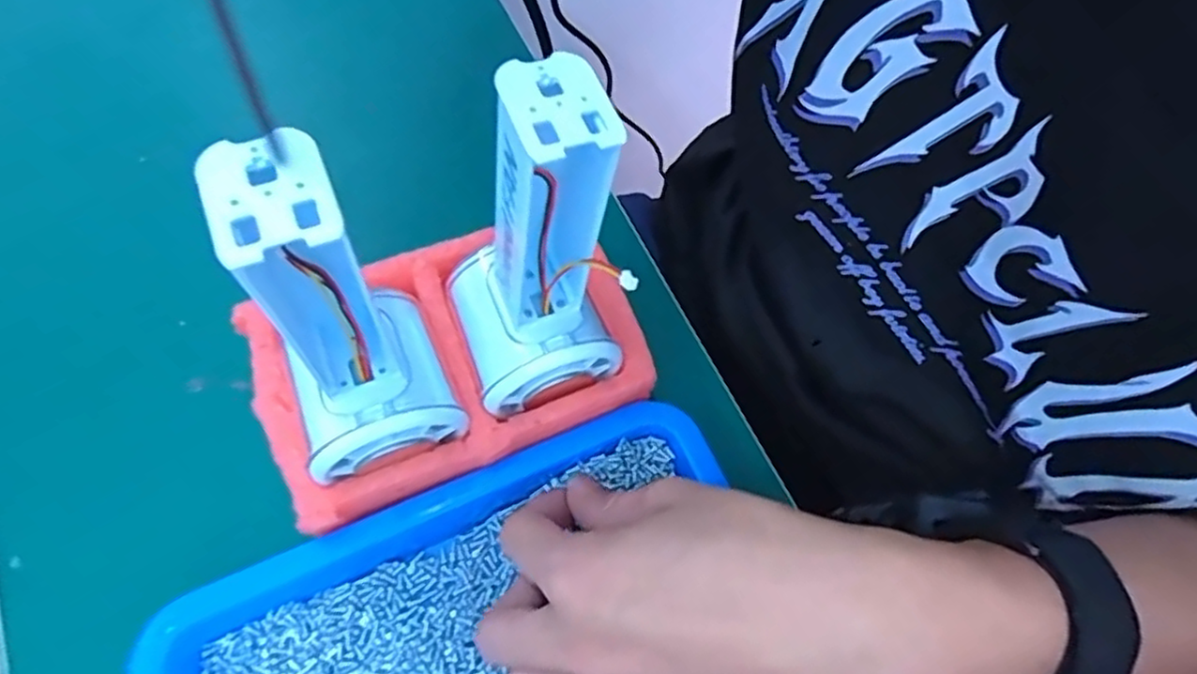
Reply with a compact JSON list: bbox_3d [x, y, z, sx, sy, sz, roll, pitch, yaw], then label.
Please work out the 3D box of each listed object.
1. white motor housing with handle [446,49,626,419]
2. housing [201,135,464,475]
[{"bbox_3d":[-0.021,-0.020,0.225,0.051,0.157,0.057,-19,69,-14],"label":"white motor housing with handle"},{"bbox_3d":[-0.075,-0.001,0.202,0.051,0.125,0.048,-23,70,-15],"label":"housing"}]

